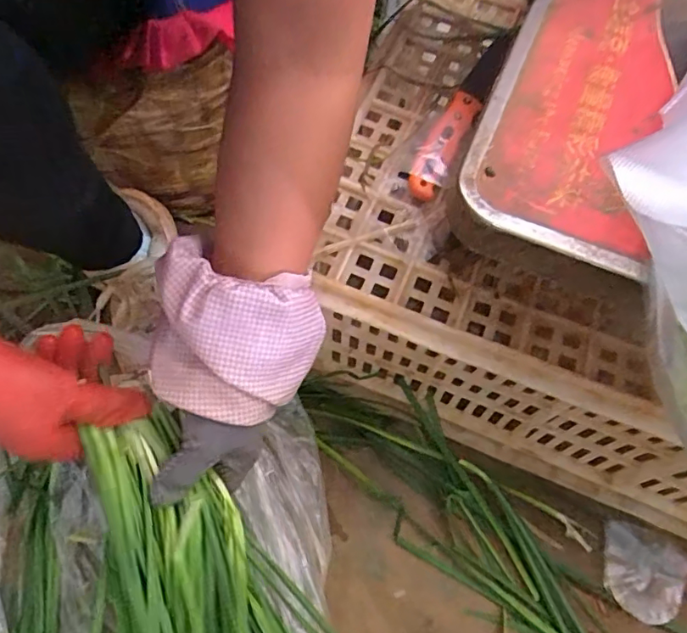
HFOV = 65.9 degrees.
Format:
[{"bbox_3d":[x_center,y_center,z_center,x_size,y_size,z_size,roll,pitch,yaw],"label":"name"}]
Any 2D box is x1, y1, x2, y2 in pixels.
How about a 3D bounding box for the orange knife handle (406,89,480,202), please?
[{"bbox_3d":[0.080,-0.140,0.436,0.028,0.022,0.109,25,66,9],"label":"orange knife handle"}]

